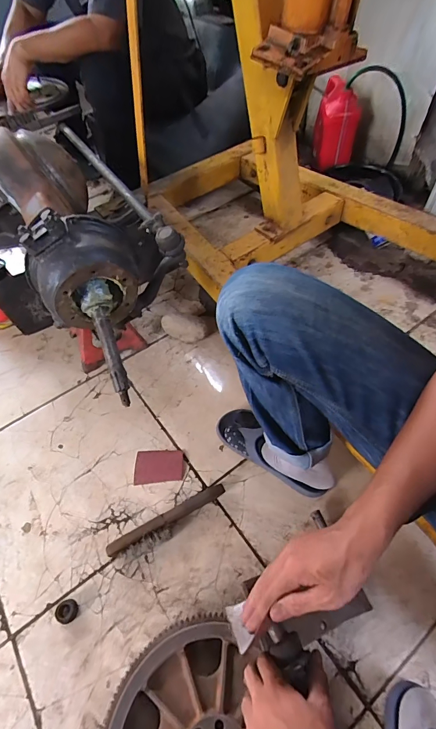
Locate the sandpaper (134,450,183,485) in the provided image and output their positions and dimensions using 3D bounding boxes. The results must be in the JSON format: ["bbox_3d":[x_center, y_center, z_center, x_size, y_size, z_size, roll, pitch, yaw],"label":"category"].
[{"bbox_3d":[-0.126,0.217,0.749,0.102,0.010,0.069,-3,54,2],"label":"sandpaper"}]

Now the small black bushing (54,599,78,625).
[{"bbox_3d":[-0.259,0.424,0.601,0.035,0.012,0.034,-2,54,3],"label":"small black bushing"}]

